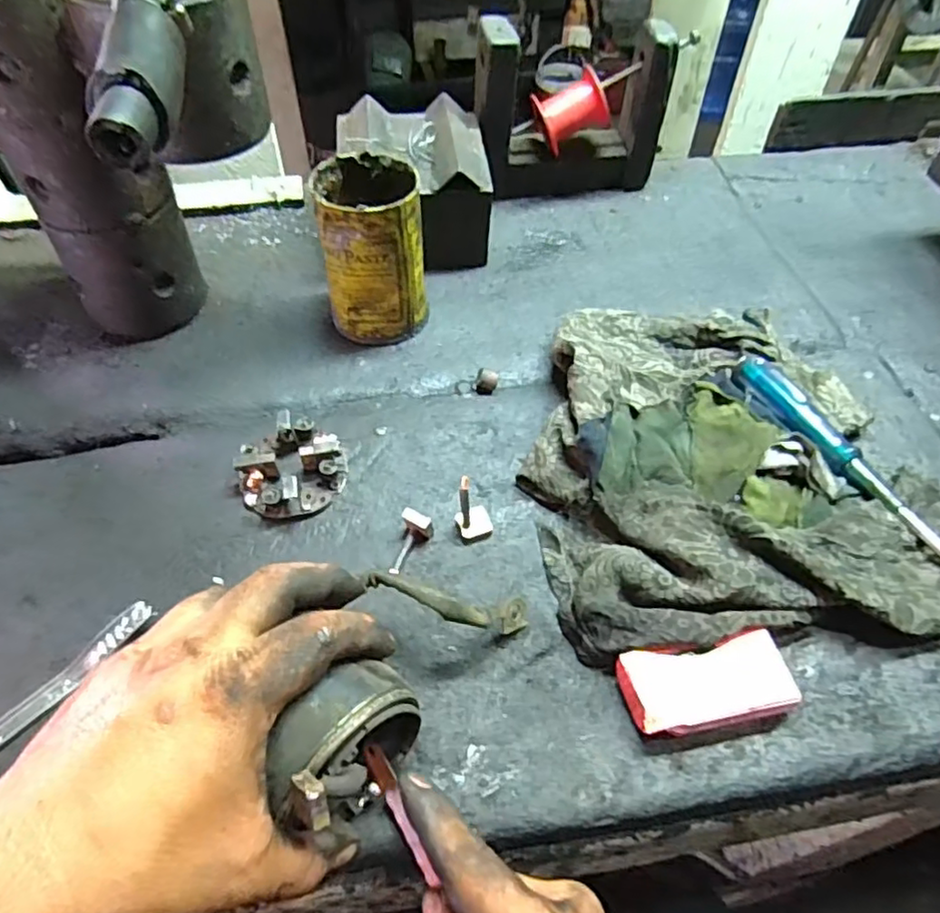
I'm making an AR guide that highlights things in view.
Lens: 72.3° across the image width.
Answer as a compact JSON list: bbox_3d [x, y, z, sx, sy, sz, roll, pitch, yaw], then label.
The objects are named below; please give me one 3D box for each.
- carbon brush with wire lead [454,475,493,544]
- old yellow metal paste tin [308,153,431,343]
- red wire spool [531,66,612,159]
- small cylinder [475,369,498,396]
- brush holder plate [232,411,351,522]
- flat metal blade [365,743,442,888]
[{"bbox_3d":[0.002,0.033,0.392,0.021,0.034,0.026,-15,56,-12],"label":"carbon brush with wire lead"},{"bbox_3d":[-0.071,-0.150,0.475,0.072,0.113,0.078,-1,54,-2],"label":"old yellow metal paste tin"},{"bbox_3d":[0.089,-0.306,0.572,0.059,0.050,0.051,-28,17,14],"label":"red wire spool"},{"bbox_3d":[0.012,-0.055,0.465,0.015,0.015,0.012,4,54,1],"label":"small cylinder"},{"bbox_3d":[-0.116,0.007,0.417,0.063,0.027,0.063,1,54,-1],"label":"brush holder plate"},{"bbox_3d":[-0.033,0.166,0.300,0.009,0.010,0.065,-24,71,-18],"label":"flat metal blade"}]

